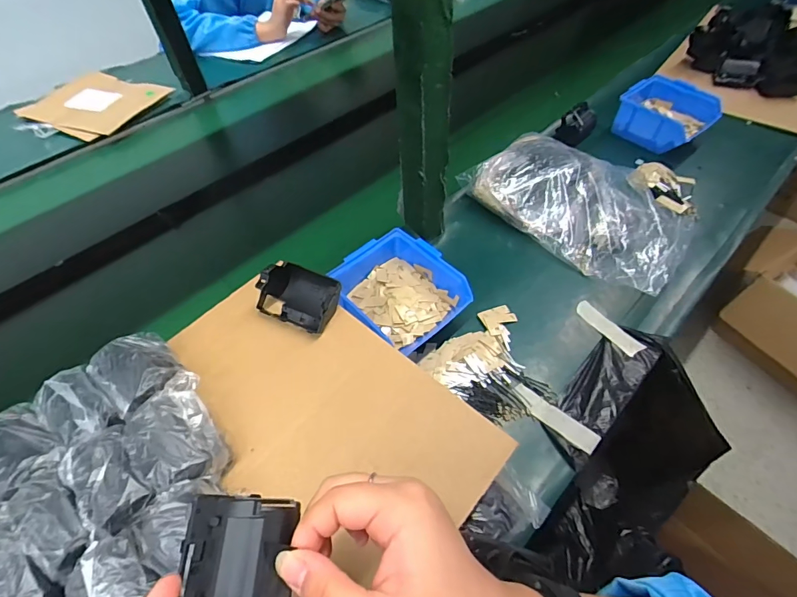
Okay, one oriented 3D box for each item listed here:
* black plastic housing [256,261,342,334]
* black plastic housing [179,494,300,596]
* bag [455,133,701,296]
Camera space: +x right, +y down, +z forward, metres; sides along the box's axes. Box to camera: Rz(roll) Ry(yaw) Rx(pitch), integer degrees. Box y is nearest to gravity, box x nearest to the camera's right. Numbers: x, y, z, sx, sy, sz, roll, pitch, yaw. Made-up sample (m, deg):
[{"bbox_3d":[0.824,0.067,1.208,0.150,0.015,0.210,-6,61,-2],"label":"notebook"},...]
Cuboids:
[{"bbox_3d":[-0.095,-0.005,0.404,0.073,0.040,0.053,18,55,16],"label":"black plastic housing"},{"bbox_3d":[-0.076,0.129,0.194,0.049,0.021,0.065,-3,52,0],"label":"black plastic housing"},{"bbox_3d":[0.266,-0.139,0.601,0.183,0.077,0.294,-36,59,-23],"label":"bag"}]

